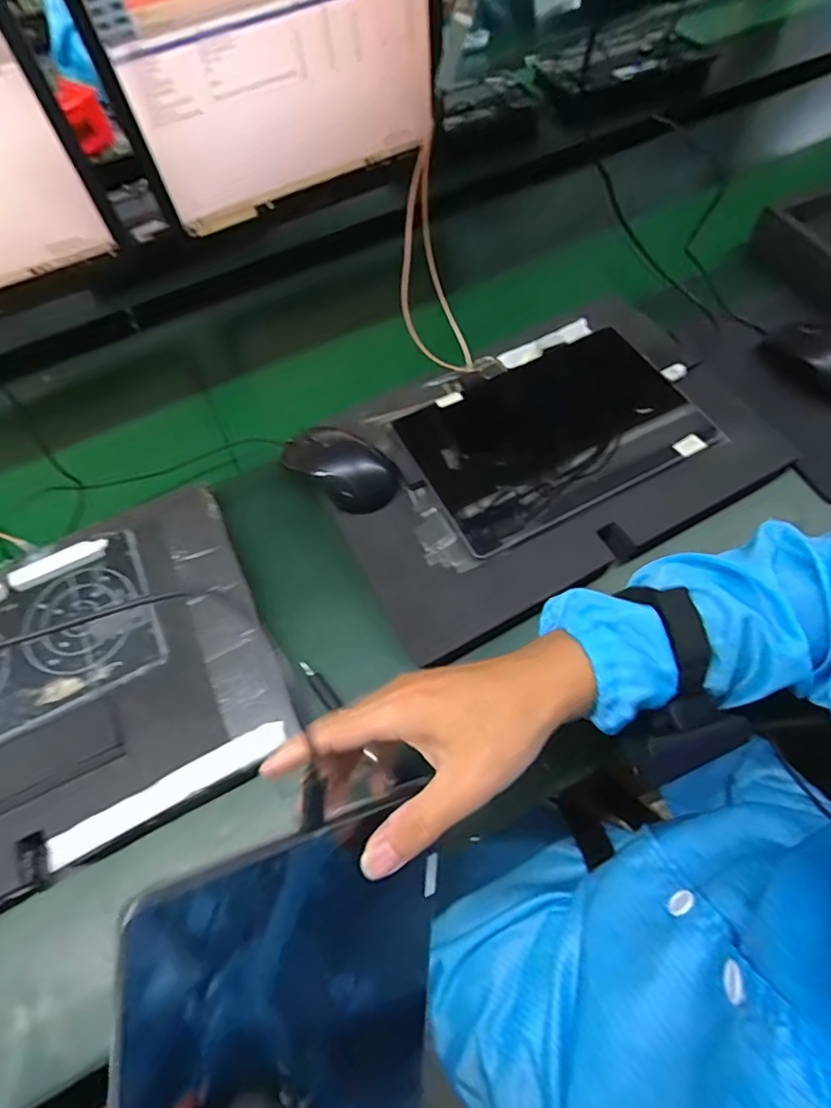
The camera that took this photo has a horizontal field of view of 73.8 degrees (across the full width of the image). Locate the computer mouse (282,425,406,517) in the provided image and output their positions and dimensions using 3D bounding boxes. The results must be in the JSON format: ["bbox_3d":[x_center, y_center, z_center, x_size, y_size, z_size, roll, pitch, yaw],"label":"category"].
[{"bbox_3d":[-0.068,-0.084,0.515,0.109,0.034,0.072,38,69,22],"label":"computer mouse"}]

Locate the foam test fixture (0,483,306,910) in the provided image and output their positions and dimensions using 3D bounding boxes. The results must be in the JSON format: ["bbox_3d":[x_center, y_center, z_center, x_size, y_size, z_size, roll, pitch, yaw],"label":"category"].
[{"bbox_3d":[-0.311,0.120,0.438,0.389,0.036,0.269,-25,62,-10],"label":"foam test fixture"}]

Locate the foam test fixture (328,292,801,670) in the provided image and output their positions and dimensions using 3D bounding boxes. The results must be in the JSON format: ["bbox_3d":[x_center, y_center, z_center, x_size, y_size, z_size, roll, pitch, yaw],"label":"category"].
[{"bbox_3d":[0.122,-0.101,0.522,0.393,0.039,0.254,-25,62,-10],"label":"foam test fixture"}]

